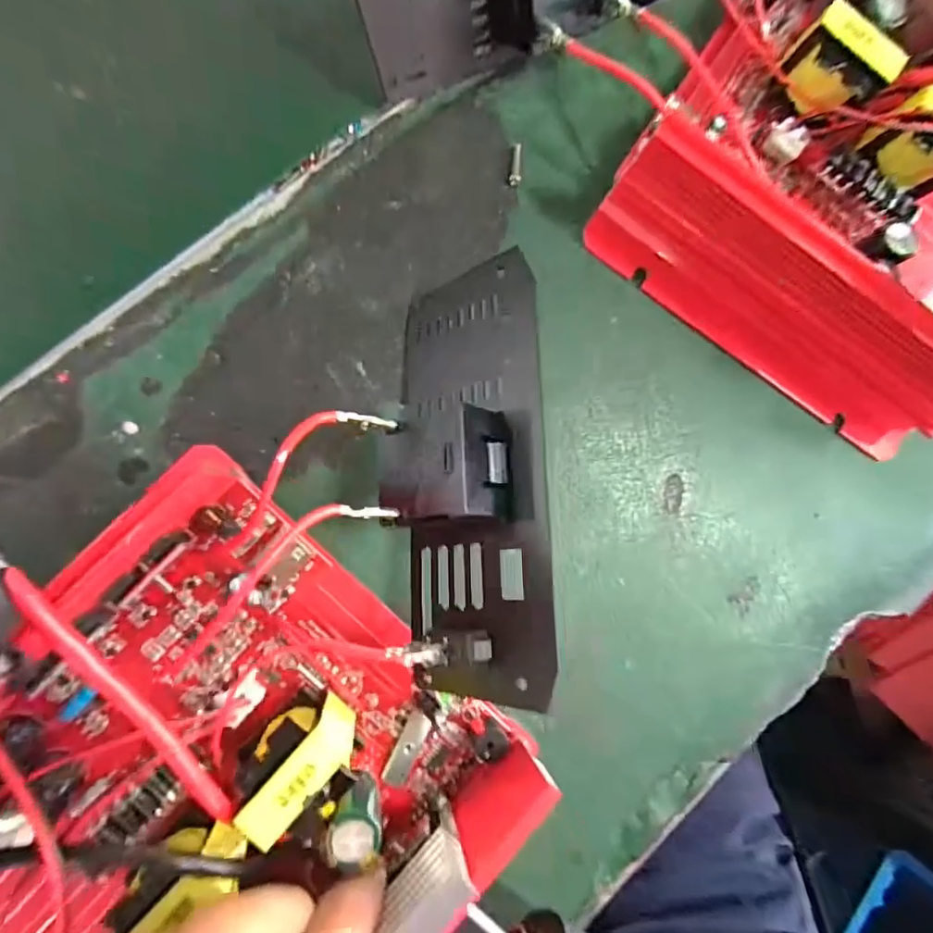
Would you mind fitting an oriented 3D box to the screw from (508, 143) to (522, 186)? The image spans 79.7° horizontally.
[{"bbox_3d":[0.020,-0.120,0.221,0.005,0.004,0.017,10,85,-8],"label":"screw"}]

